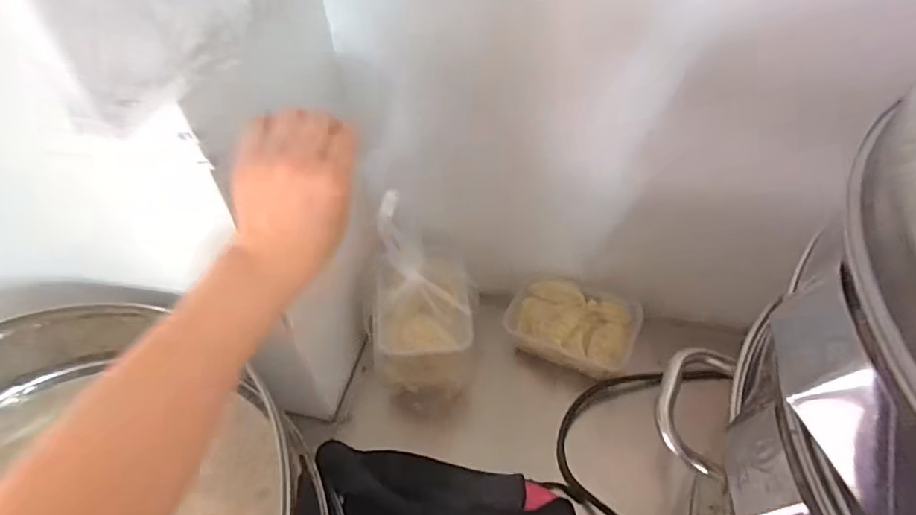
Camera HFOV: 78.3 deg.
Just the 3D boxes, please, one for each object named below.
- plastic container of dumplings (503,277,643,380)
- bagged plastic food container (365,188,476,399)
[{"bbox_3d":[0.160,0.087,0.771,0.168,0.048,0.125,18,51,20],"label":"plastic container of dumplings"},{"bbox_3d":[-0.047,0.040,0.684,0.131,0.223,0.167,0,47,4],"label":"bagged plastic food container"}]

